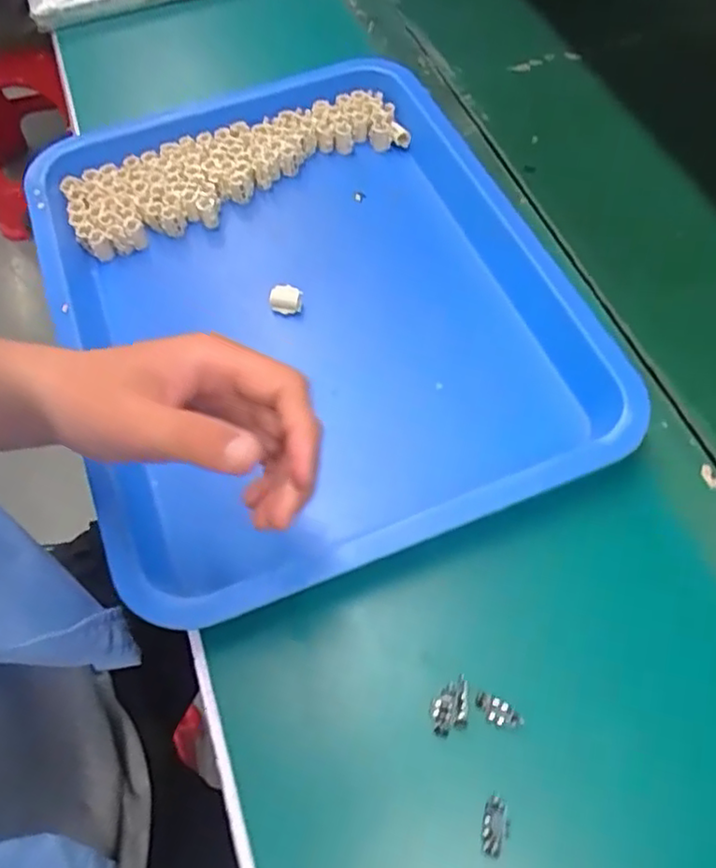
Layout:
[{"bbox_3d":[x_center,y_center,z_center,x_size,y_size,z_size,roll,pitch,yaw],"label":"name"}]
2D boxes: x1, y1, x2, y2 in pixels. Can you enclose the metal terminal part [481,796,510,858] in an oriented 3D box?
[{"bbox_3d":[0.070,0.199,0.328,0.012,0.005,0.026,9,61,6],"label":"metal terminal part"}]

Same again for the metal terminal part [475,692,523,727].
[{"bbox_3d":[0.077,0.152,0.354,0.026,0.006,0.012,32,66,17],"label":"metal terminal part"}]

